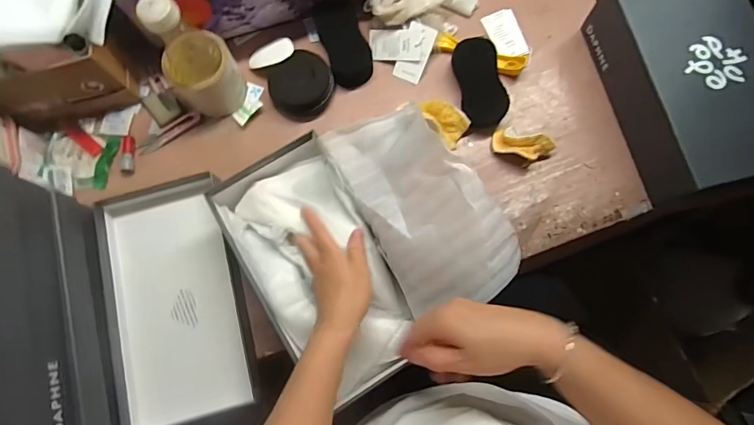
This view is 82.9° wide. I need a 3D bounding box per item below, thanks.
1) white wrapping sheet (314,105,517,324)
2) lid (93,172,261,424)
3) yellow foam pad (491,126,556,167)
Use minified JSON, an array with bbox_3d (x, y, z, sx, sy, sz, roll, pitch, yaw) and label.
[{"bbox_3d":[0.044,-0.012,0.478,0.138,0.032,0.243,-37,71,26],"label":"white wrapping sheet"},{"bbox_3d":[-0.263,0.108,0.555,0.157,0.036,0.308,-15,77,-3],"label":"lid"},{"bbox_3d":[0.202,-0.092,0.596,0.079,0.036,0.042,22,78,5],"label":"yellow foam pad"}]

